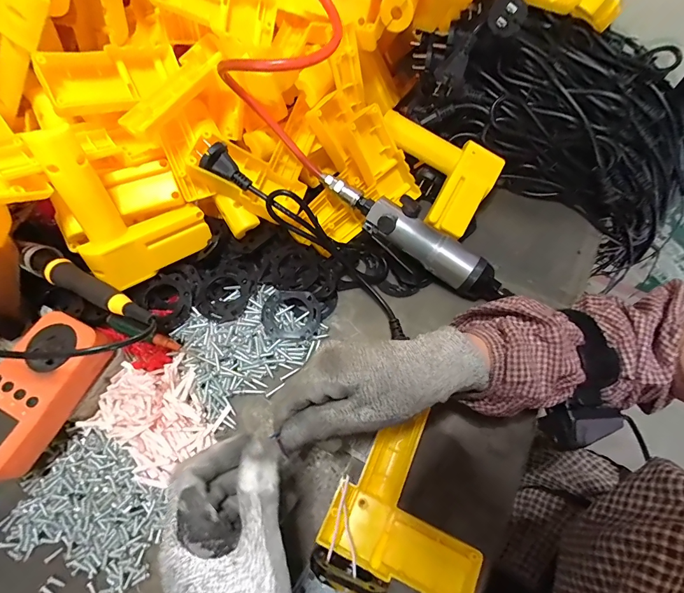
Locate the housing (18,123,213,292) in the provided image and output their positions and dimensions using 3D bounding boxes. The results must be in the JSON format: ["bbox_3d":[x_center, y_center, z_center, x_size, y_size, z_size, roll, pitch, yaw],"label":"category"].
[{"bbox_3d":[-0.202,-0.090,0.352,0.110,0.137,0.050,-27,37,-30],"label":"housing"}]

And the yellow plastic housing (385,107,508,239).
[{"bbox_3d":[0.099,-0.144,0.419,0.138,0.049,0.108,31,68,14],"label":"yellow plastic housing"}]

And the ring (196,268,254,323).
[{"bbox_3d":[-0.120,-0.003,0.378,0.049,0.010,0.058,18,76,-5],"label":"ring"}]

